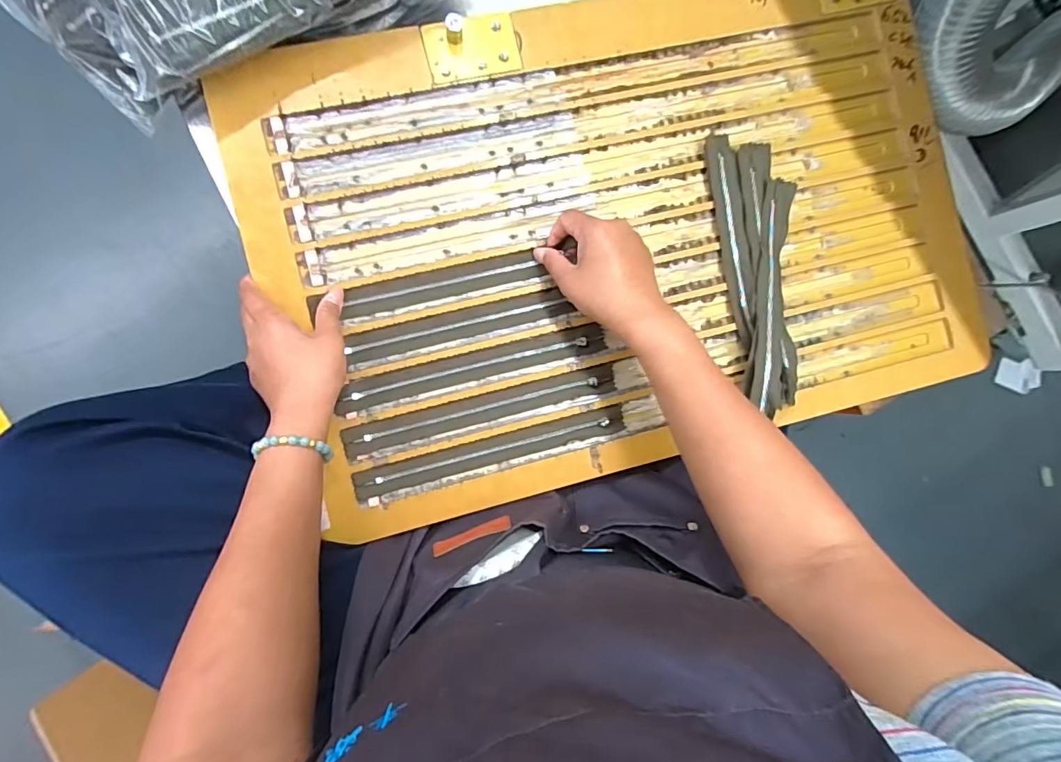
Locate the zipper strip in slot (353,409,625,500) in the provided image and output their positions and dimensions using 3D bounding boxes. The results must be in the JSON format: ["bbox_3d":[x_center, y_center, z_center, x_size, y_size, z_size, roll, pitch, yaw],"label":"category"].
[{"bbox_3d":[-0.034,0.068,0.461,0.252,0.007,0.024,-13,90,-7],"label":"zipper strip in slot"}]

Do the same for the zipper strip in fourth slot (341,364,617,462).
[{"bbox_3d":[-0.043,0.028,0.460,0.254,0.006,0.027,-14,90,-7],"label":"zipper strip in fourth slot"}]

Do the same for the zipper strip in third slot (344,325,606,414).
[{"bbox_3d":[-0.050,-0.011,0.459,0.249,0.004,0.026,-14,90,-7],"label":"zipper strip in third slot"}]

